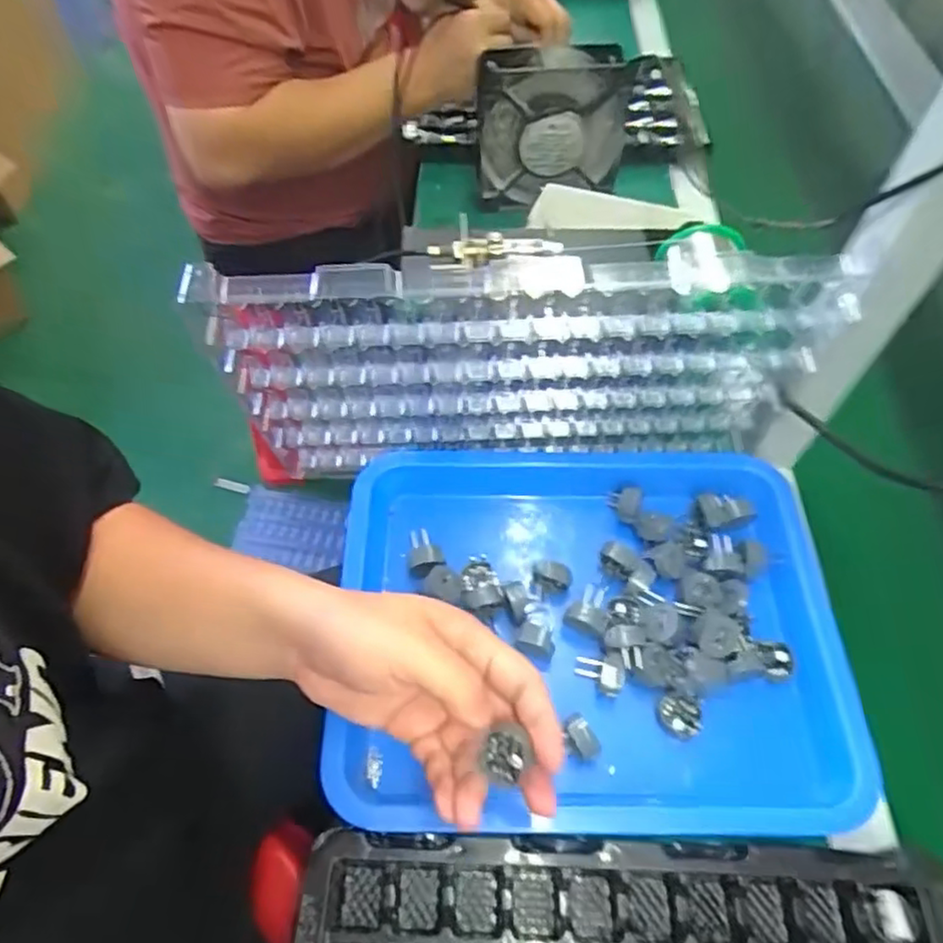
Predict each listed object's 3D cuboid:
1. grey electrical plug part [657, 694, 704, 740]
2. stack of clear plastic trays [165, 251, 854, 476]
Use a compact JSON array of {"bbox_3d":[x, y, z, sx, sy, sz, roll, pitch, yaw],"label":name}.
[{"bbox_3d":[0.135,0.159,0.436,0.024,0.020,0.027,-31,62,-21],"label":"grey electrical plug part"},{"bbox_3d":[0.029,-0.057,0.443,0.361,0.214,0.046,0,55,-2],"label":"stack of clear plastic trays"}]

